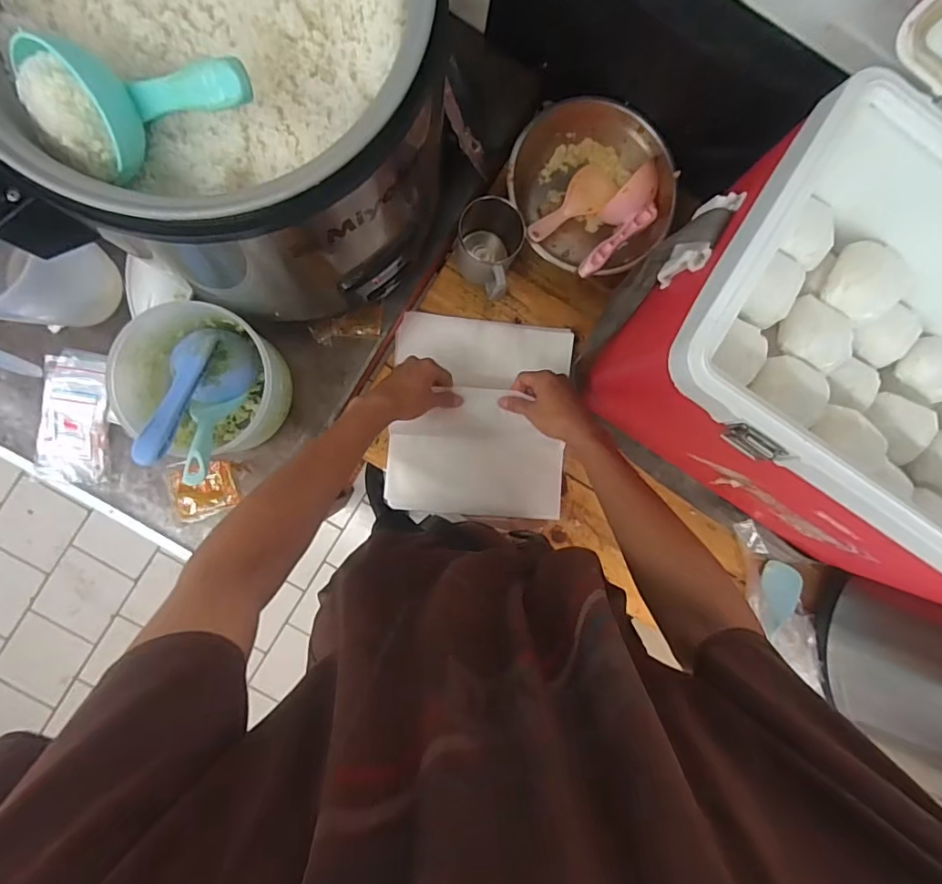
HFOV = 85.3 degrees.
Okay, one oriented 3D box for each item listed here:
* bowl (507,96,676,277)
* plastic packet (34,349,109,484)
[{"bbox_3d":[0.159,-0.352,0.708,0.210,0.097,0.217,0,91,-5],"label":"bowl"},{"bbox_3d":[-0.500,-0.033,0.649,0.095,0.029,0.165,5,84,2],"label":"plastic packet"}]

